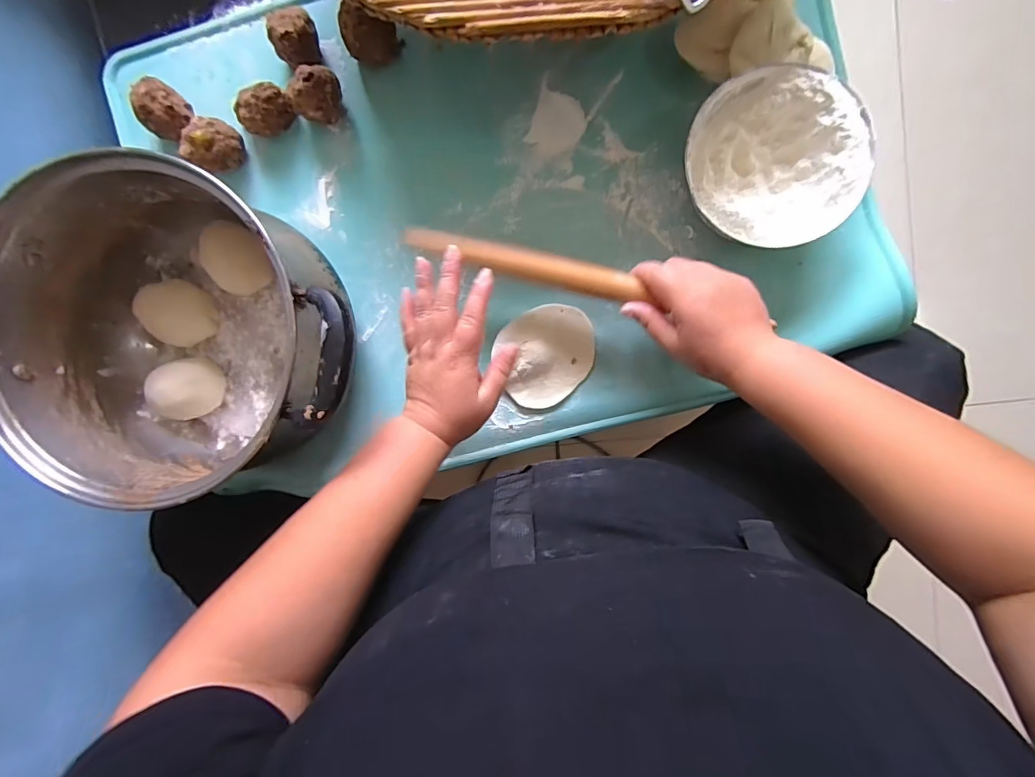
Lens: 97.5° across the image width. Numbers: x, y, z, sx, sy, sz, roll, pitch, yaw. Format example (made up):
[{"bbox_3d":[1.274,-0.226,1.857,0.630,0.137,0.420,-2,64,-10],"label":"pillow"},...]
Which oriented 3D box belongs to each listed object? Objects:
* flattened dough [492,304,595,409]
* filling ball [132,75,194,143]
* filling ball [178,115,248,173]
[{"bbox_3d":[0.027,-0.033,0.439,0.100,0.017,0.087,-39,90,6],"label":"flattened dough"},{"bbox_3d":[-0.341,-0.268,0.443,0.048,0.044,0.044,0,94,4],"label":"filling ball"},{"bbox_3d":[-0.293,-0.234,0.439,0.038,0.045,0.047,24,95,3],"label":"filling ball"}]

